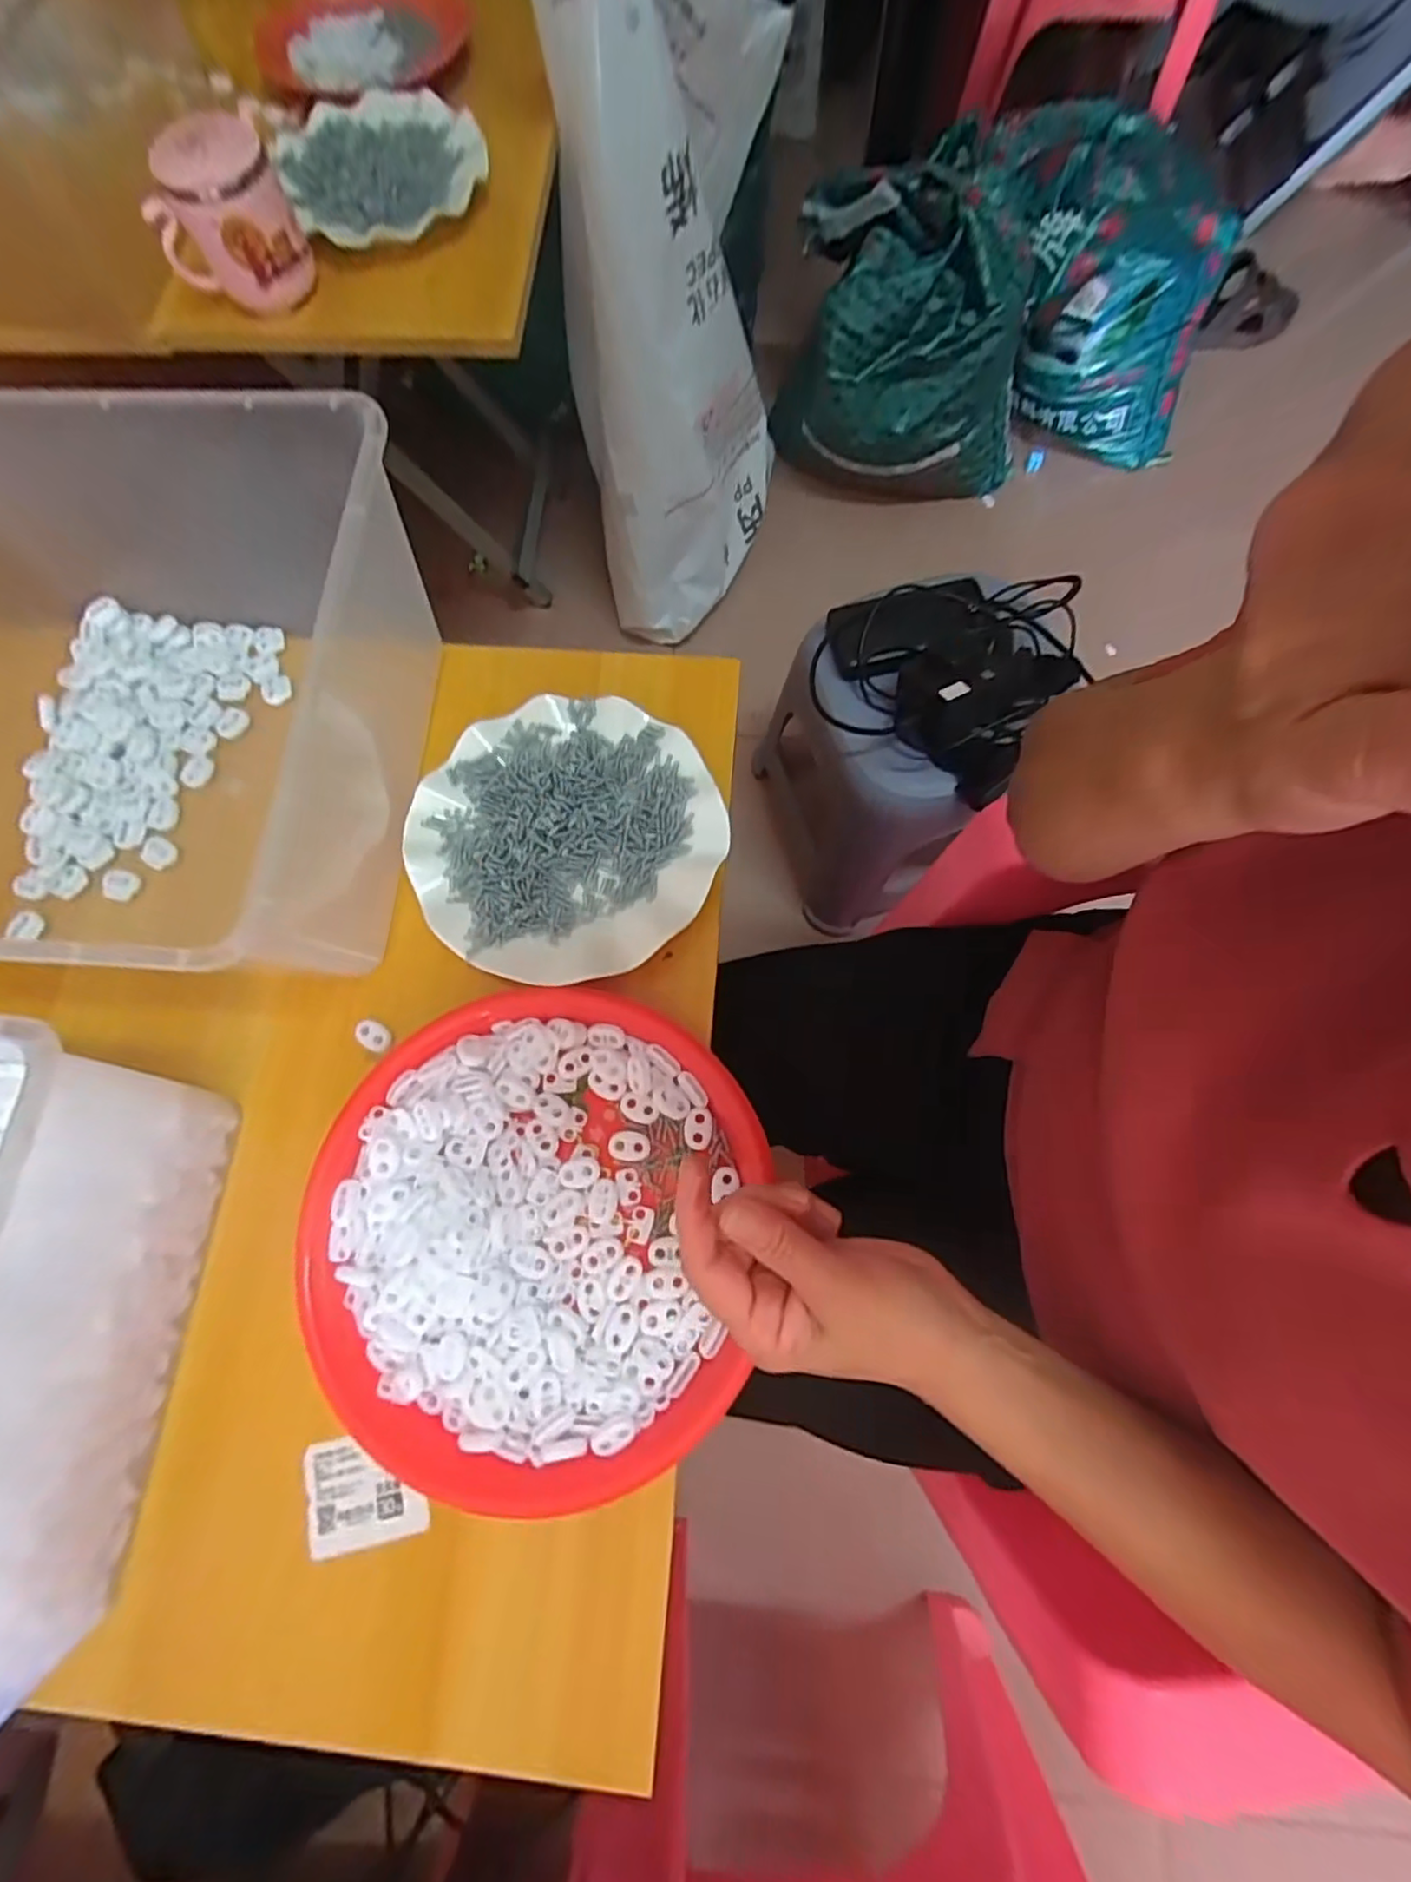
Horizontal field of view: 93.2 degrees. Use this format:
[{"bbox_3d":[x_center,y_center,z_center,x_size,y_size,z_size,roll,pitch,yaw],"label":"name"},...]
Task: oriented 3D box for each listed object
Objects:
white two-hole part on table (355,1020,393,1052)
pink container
[{"bbox_3d":[-0.196,0.056,0.394,0.023,0.004,0.014,33,80,8],"label":"white two-hole part on table"},{"bbox_3d":[-0.370,-0.556,0.517,0.101,0.100,0.068,5,77,2],"label":"pink container"}]

